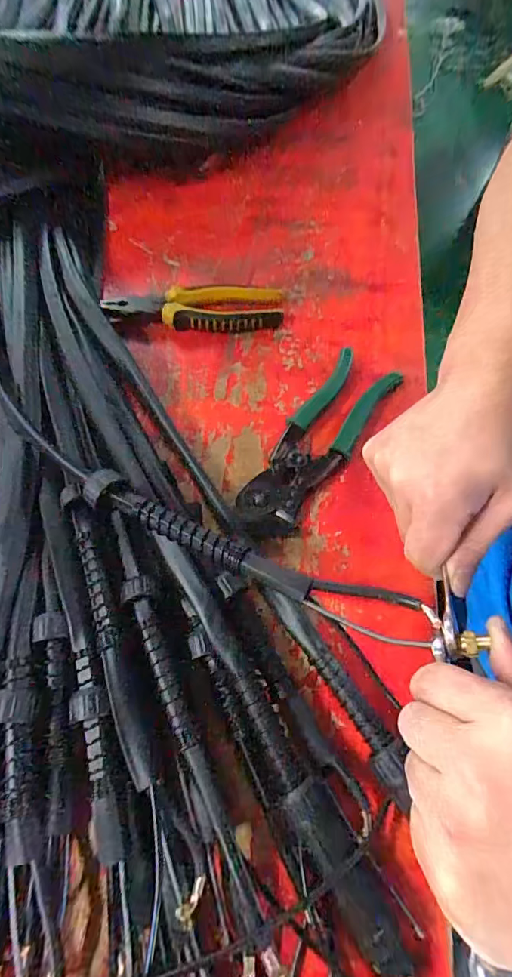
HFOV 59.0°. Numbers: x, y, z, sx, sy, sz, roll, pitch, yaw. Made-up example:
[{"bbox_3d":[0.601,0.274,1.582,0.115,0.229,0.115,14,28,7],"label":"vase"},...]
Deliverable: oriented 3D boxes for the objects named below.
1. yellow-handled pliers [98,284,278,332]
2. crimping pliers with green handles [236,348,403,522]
[{"bbox_3d":[-0.065,-0.193,0.493,0.191,0.024,0.060,-8,64,-3],"label":"yellow-handled pliers"},{"bbox_3d":[0.061,-0.049,0.429,0.064,0.017,0.207,31,68,15],"label":"crimping pliers with green handles"}]

